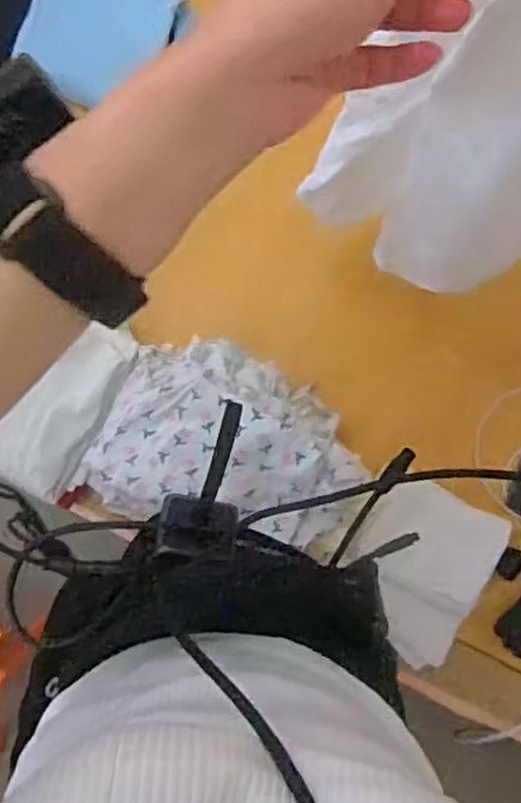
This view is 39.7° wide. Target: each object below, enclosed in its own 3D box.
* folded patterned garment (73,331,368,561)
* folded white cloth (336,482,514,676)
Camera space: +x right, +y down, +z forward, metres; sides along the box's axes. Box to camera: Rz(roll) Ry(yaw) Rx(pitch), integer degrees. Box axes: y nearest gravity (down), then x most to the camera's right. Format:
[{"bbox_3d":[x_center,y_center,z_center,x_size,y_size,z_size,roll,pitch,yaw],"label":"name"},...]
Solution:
[{"bbox_3d":[-0.030,0.054,0.810,0.304,0.090,0.220,22,82,2],"label":"folded patterned garment"},{"bbox_3d":[0.182,0.191,0.835,0.153,0.018,0.187,30,82,3],"label":"folded white cloth"}]

